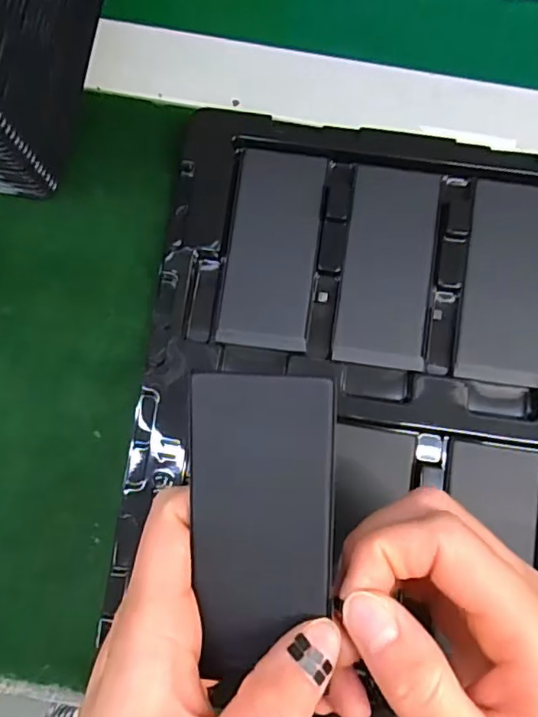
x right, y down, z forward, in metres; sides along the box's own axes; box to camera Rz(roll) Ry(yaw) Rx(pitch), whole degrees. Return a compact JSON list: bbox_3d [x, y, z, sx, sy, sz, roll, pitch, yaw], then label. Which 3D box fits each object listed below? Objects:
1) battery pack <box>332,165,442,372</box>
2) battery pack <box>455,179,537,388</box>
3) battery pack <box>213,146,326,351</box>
[{"bbox_3d":[0.058,-0.045,0.274,0.044,0.004,0.097,7,84,1],"label":"battery pack"},{"bbox_3d":[0.117,-0.037,0.272,0.044,0.004,0.097,7,84,1],"label":"battery pack"},{"bbox_3d":[0.002,-0.053,0.275,0.043,0.004,0.096,7,84,1],"label":"battery pack"}]

